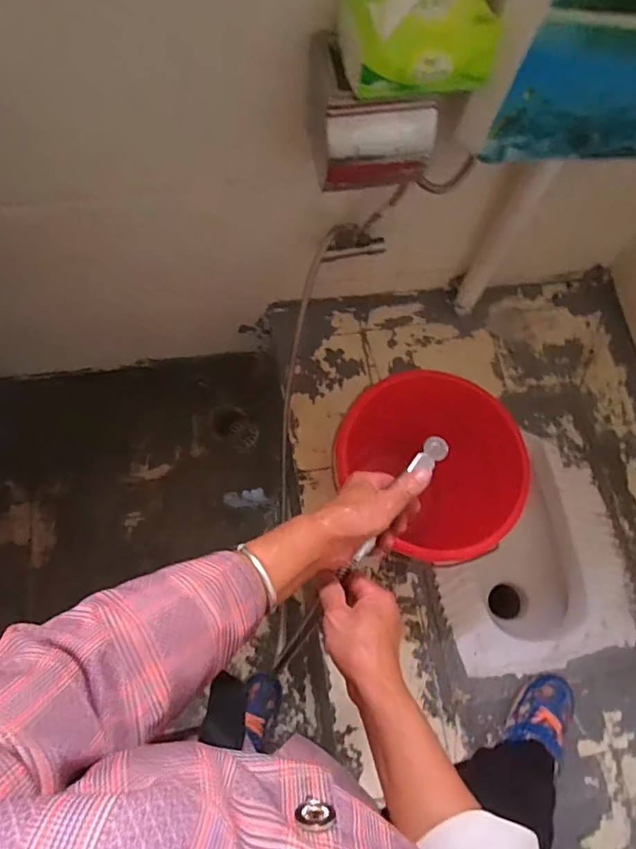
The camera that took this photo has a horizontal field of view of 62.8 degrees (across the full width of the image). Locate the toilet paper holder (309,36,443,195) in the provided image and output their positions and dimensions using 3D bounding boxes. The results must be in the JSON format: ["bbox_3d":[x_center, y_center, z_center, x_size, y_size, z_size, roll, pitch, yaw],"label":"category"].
[{"bbox_3d":[0.061,-0.364,0.632,0.149,0.129,0.101,-5,71,-4],"label":"toilet paper holder"}]

